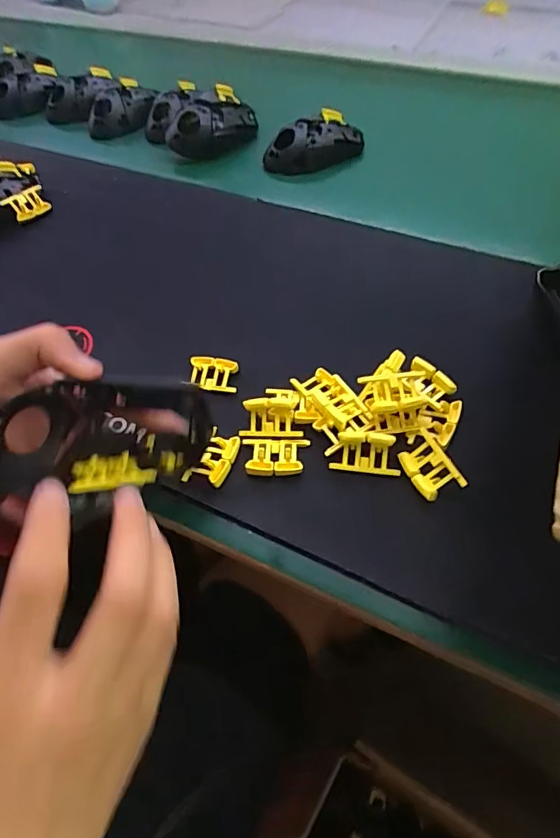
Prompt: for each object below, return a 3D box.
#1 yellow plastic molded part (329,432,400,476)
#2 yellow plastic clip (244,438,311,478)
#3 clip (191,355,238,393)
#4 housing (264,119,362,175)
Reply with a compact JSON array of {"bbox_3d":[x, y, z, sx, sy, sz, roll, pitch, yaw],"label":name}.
[{"bbox_3d":[0.055,0.022,0.305,0.042,0.013,0.023,6,58,7],"label":"yellow plastic molded part"},{"bbox_3d":[-0.003,0.024,0.311,0.042,0.009,0.027,0,57,3],"label":"yellow plastic clip"},{"bbox_3d":[-0.050,-0.033,0.353,0.037,0.013,0.023,6,58,7],"label":"clip"},{"bbox_3d":[0.037,-0.307,0.520,0.116,0.039,0.061,-16,58,-7],"label":"housing"}]

